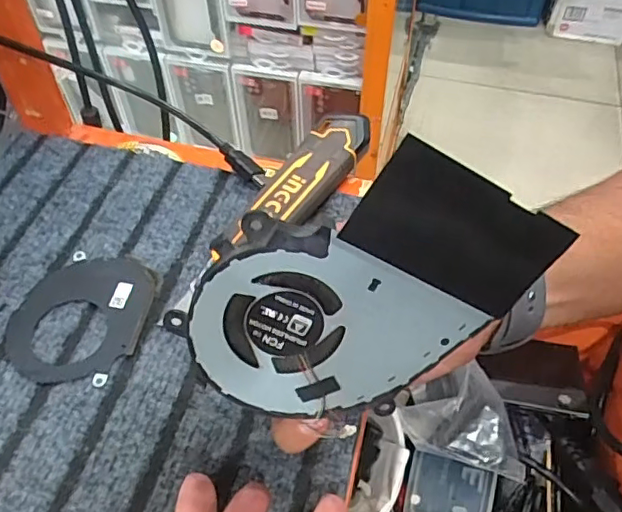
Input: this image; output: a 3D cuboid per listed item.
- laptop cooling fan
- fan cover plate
[{"bbox_3d":[0.014,0.013,0.186,0.082,0.108,0.004,34,24,-19],"label":"laptop cooling fan"},{"bbox_3d":[-0.129,0.032,0.324,0.073,0.005,0.081,7,52,6],"label":"fan cover plate"}]

